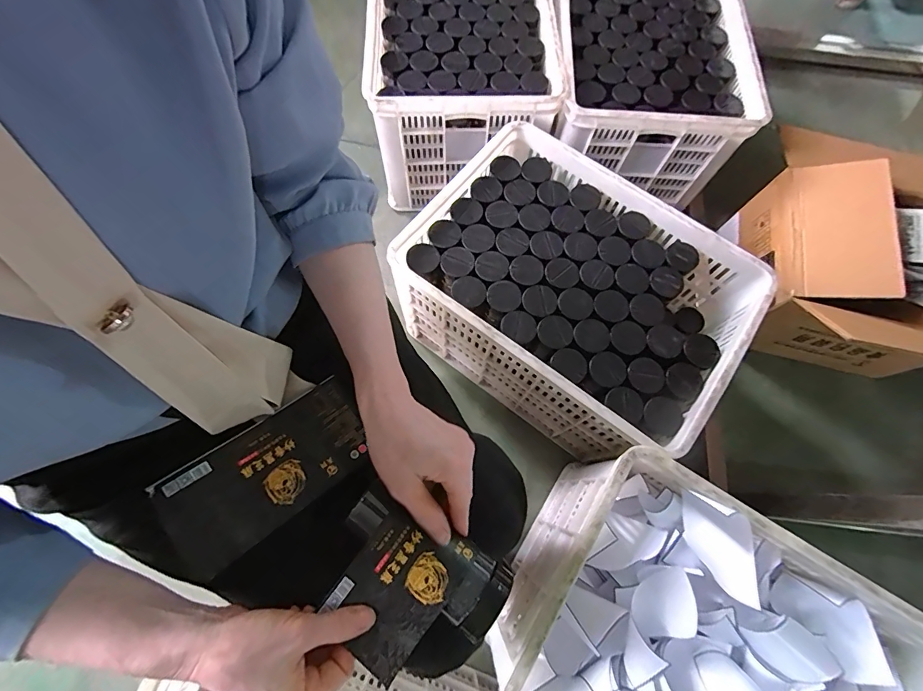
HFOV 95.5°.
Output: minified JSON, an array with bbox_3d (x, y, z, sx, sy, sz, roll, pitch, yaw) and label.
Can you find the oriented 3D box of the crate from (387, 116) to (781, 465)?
[{"bbox_3d":[0.215,-0.093,0.884,0.585,0.295,0.424,37,74,10],"label":"crate"}]

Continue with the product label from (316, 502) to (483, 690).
[{"bbox_3d":[-0.055,0.206,0.362,0.086,0.018,0.123,38,74,11],"label":"product label"}]

